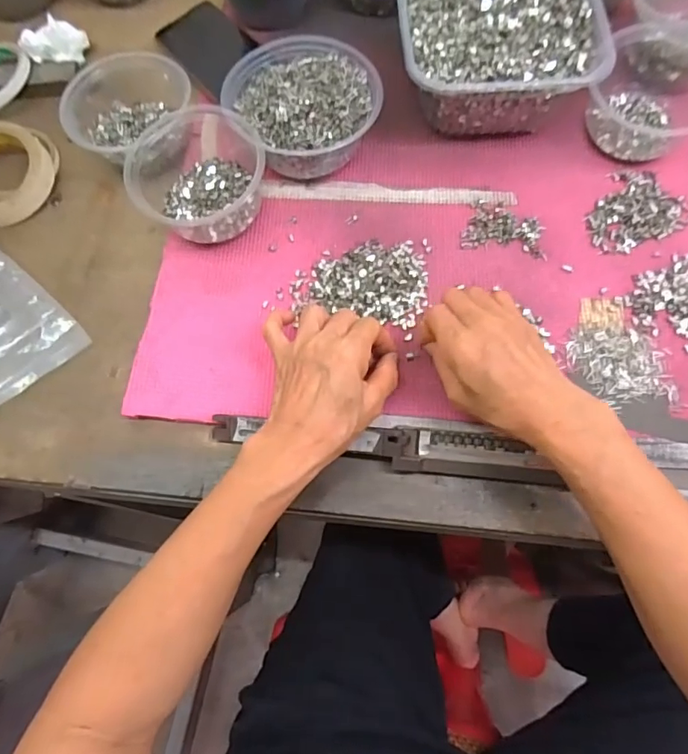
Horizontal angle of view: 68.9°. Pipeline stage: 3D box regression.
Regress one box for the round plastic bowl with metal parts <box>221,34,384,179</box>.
[{"bbox_3d":[-0.036,-0.249,0.464,0.122,0.059,0.138,-34,74,-9],"label":"round plastic bowl with metal parts"}]

